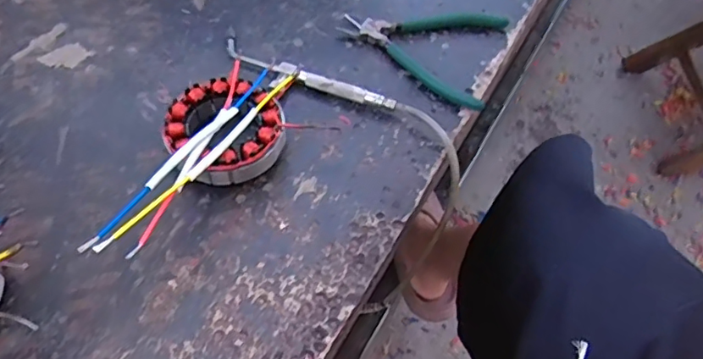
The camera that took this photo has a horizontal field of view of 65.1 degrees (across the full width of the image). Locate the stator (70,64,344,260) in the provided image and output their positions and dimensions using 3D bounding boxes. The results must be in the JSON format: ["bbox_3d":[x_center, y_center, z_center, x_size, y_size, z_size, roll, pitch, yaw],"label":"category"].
[{"bbox_3d":[-0.109,-0.023,0.404,0.092,0.040,0.206,36,60,20],"label":"stator"}]

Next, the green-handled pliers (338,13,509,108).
[{"bbox_3d":[0.077,-0.135,0.519,0.156,0.009,0.124,31,58,17],"label":"green-handled pliers"}]

